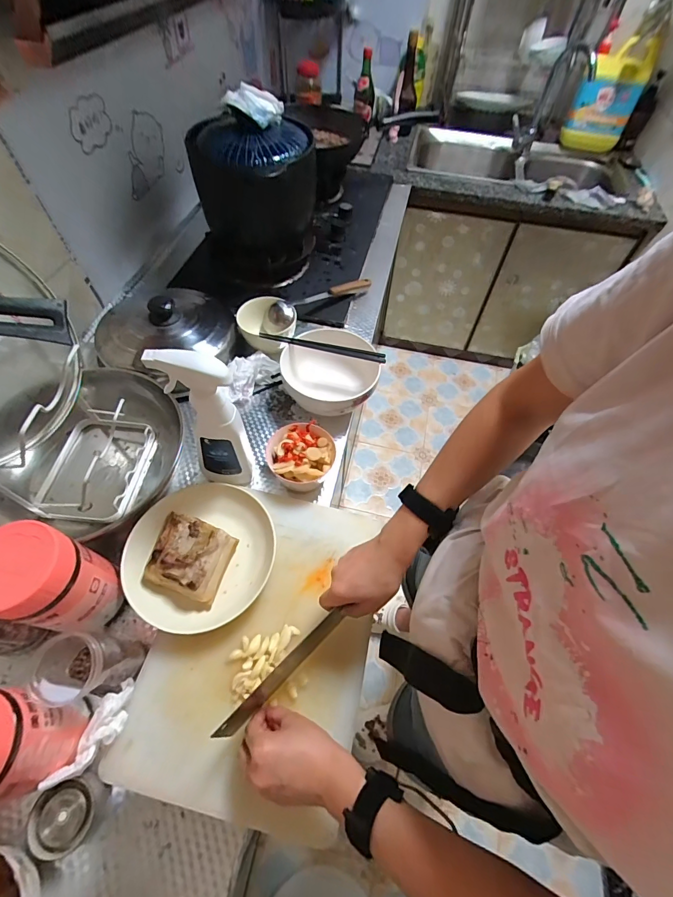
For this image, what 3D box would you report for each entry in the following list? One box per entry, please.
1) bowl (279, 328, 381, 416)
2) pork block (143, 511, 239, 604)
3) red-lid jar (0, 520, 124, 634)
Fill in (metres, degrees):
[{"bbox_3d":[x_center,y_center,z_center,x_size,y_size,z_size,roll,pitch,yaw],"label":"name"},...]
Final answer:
[{"bbox_3d":[-0.014,-0.130,0.713,0.166,0.085,0.168,1,58,-2],"label":"bowl"},{"bbox_3d":[-0.197,0.144,0.517,0.100,0.039,0.103,14,58,6],"label":"pork block"},{"bbox_3d":[-0.329,0.155,0.446,0.086,0.154,0.092,1,58,-2],"label":"red-lid jar"}]

